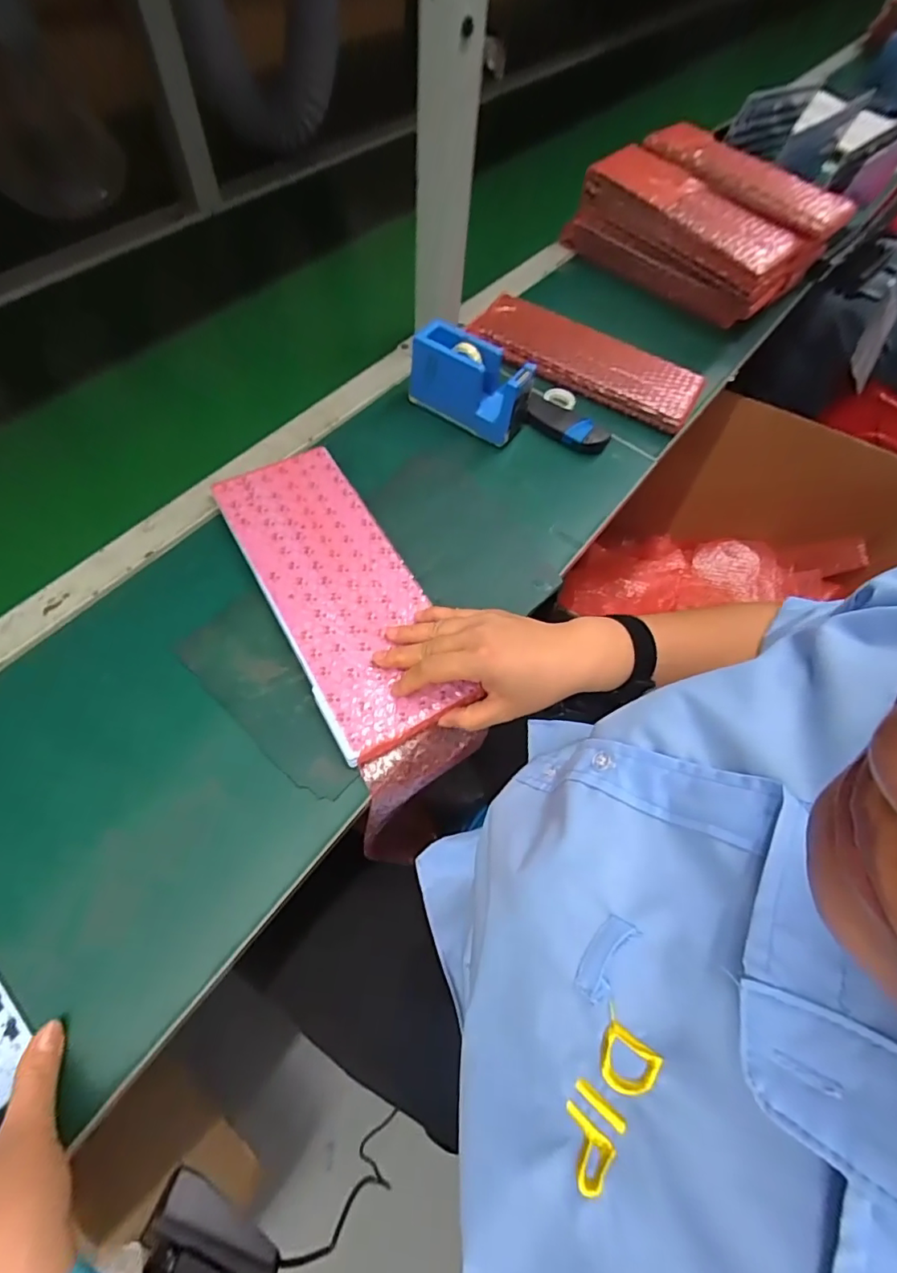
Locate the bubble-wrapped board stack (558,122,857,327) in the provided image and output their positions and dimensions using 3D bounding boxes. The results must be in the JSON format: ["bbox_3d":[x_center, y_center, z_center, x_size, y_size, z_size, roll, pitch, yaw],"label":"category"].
[{"bbox_3d":[0.360,-0.587,0.758,0.213,0.116,0.295,-37,71,-22],"label":"bubble-wrapped board stack"}]

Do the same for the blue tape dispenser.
[{"bbox_3d":[0.025,-0.277,0.581,0.128,0.082,0.054,28,63,9],"label":"blue tape dispenser"}]

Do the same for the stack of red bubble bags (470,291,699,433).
[{"bbox_3d":[0.169,-0.343,0.655,0.277,0.030,0.093,28,63,9],"label":"stack of red bubble bags"}]

